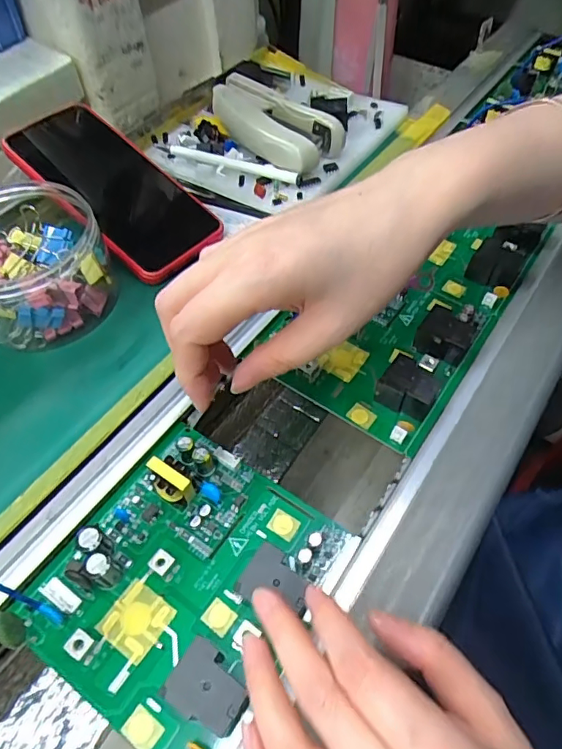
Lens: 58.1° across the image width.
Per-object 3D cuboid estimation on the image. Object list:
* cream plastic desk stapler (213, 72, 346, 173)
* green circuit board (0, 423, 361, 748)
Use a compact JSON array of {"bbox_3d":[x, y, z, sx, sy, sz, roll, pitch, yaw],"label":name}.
[{"bbox_3d":[-0.010,-0.206,0.416,0.114,0.032,0.050,32,60,20],"label":"cream plastic desk stapler"},{"bbox_3d":[-0.048,0.094,0.246,0.120,0.022,0.130,31,60,20],"label":"green circuit board"}]

